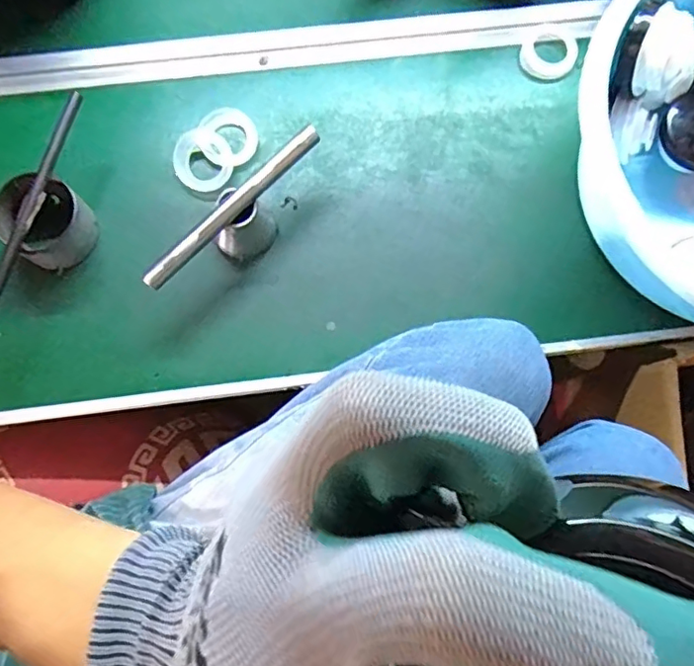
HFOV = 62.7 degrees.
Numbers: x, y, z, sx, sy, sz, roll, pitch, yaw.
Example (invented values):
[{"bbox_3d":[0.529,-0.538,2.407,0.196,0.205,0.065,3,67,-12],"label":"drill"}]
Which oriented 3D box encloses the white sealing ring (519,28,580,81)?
[{"bbox_3d":[0.214,-0.295,0.602,0.055,0.004,0.055,0,97,2],"label":"white sealing ring"}]

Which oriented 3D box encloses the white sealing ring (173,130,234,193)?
[{"bbox_3d":[-0.142,-0.172,0.561,0.057,0.006,0.062,0,78,-1],"label":"white sealing ring"}]

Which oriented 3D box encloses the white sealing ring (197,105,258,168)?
[{"bbox_3d":[-0.119,-0.200,0.574,0.060,0.006,0.063,0,78,-1],"label":"white sealing ring"}]

